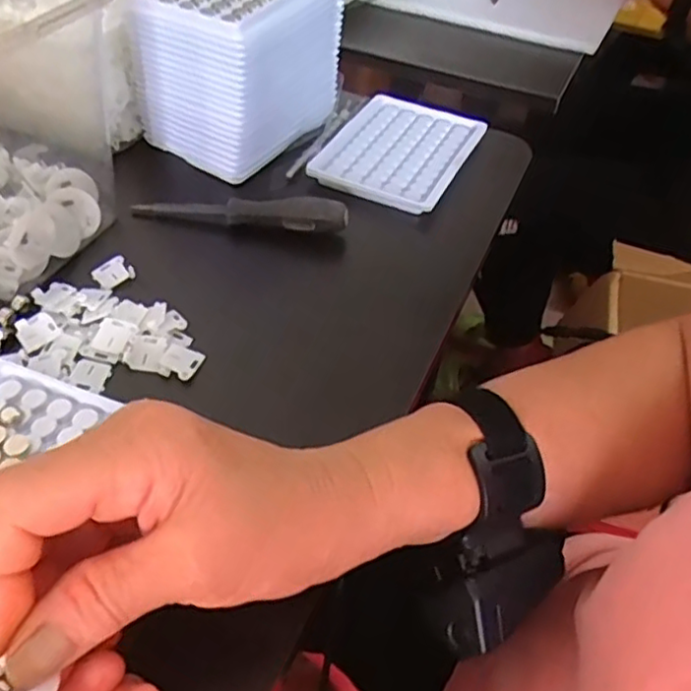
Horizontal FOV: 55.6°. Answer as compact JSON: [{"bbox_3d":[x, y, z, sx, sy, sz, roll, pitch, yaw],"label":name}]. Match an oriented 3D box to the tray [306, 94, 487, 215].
[{"bbox_3d":[0.042,-0.150,0.502,0.097,0.014,0.124,21,51,16],"label":"tray"}]

